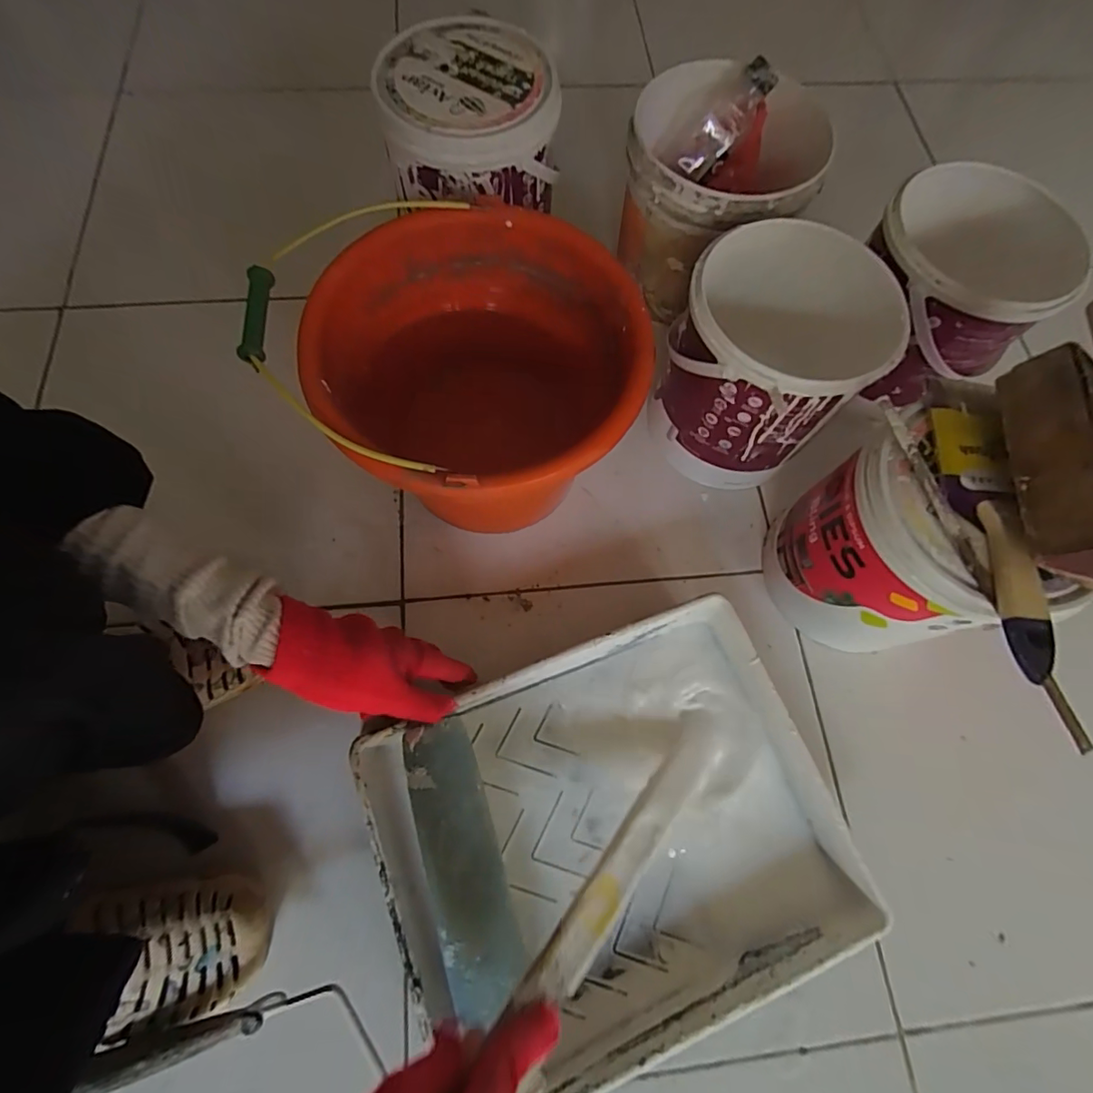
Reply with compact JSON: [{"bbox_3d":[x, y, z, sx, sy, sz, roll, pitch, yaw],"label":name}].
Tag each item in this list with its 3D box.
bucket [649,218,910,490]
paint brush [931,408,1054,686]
[{"bbox_3d":[0.210,-0.179,0.523,0.170,0.189,0.184,1,71,-2],"label":"bucket"},{"bbox_3d":[0.298,-0.010,0.349,0.044,0.018,0.186,5,71,-1],"label":"paint brush"}]

